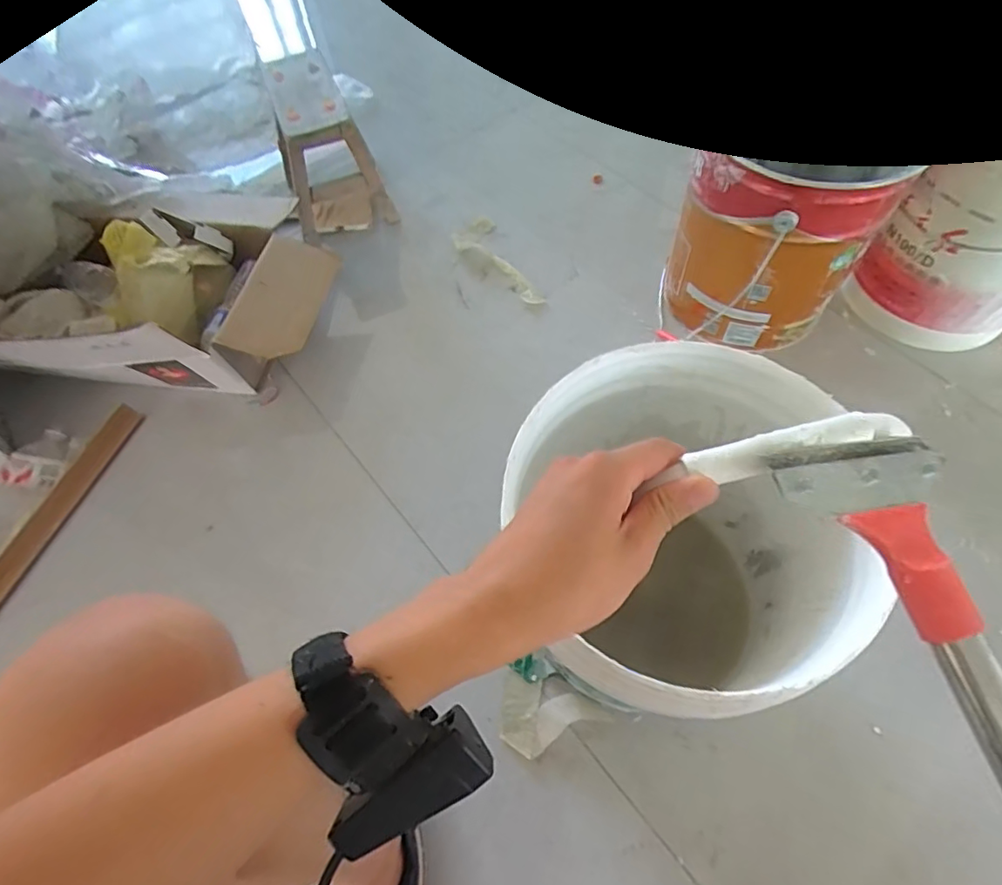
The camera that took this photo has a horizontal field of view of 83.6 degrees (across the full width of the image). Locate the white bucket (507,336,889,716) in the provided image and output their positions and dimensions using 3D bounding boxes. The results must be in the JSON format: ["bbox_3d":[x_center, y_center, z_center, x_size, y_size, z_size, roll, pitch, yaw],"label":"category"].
[{"bbox_3d":[0.171,0.127,0.597,0.278,0.384,0.296,-2,60,3],"label":"white bucket"}]

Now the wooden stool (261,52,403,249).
[{"bbox_3d":[-0.369,-0.628,1.178,0.186,0.230,0.297,-17,61,-6],"label":"wooden stool"}]

